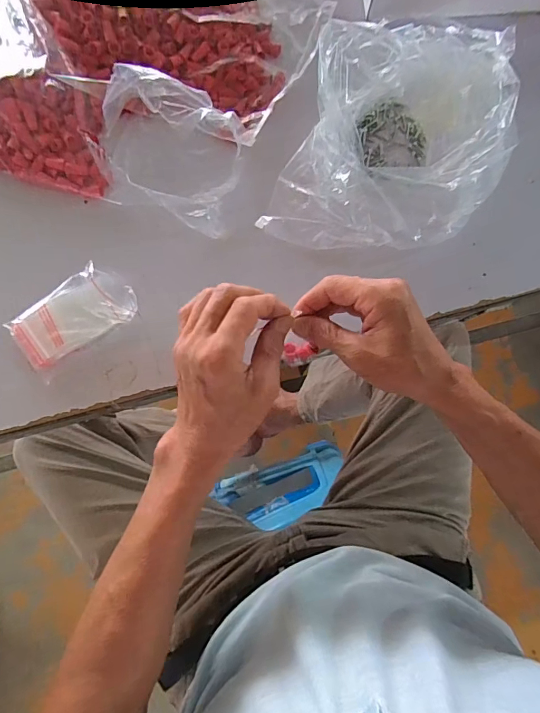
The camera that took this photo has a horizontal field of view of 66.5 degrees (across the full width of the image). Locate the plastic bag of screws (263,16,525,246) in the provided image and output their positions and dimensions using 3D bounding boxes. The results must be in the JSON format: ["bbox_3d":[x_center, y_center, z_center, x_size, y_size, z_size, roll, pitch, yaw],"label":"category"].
[{"bbox_3d":[0.118,-0.214,0.412,0.227,0.066,0.206,5,80,0],"label":"plastic bag of screws"}]

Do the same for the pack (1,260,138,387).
[{"bbox_3d":[-0.189,-0.038,0.396,0.112,0.018,0.063,-38,83,-7],"label":"pack"}]

